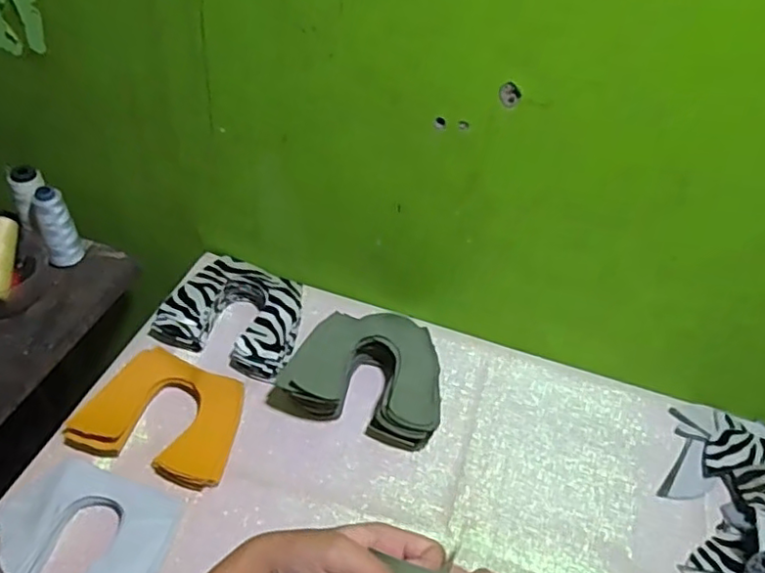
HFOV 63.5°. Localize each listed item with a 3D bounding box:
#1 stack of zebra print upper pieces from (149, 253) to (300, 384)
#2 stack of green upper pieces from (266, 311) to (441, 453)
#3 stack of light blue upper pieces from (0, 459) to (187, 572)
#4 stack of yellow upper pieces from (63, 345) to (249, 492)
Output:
[{"bbox_3d":[-0.176,0.034,0.762,0.163,0.051,0.136,17,46,9],"label":"stack of zebra print upper pieces"},{"bbox_3d":[-0.018,0.092,0.716,0.187,0.065,0.157,16,46,8],"label":"stack of green upper pieces"},{"bbox_3d":[-0.274,0.225,0.567,0.150,0.014,0.114,14,45,7],"label":"stack of light blue upper pieces"},{"bbox_3d":[-0.235,0.134,0.660,0.161,0.033,0.125,13,45,5],"label":"stack of yellow upper pieces"}]

